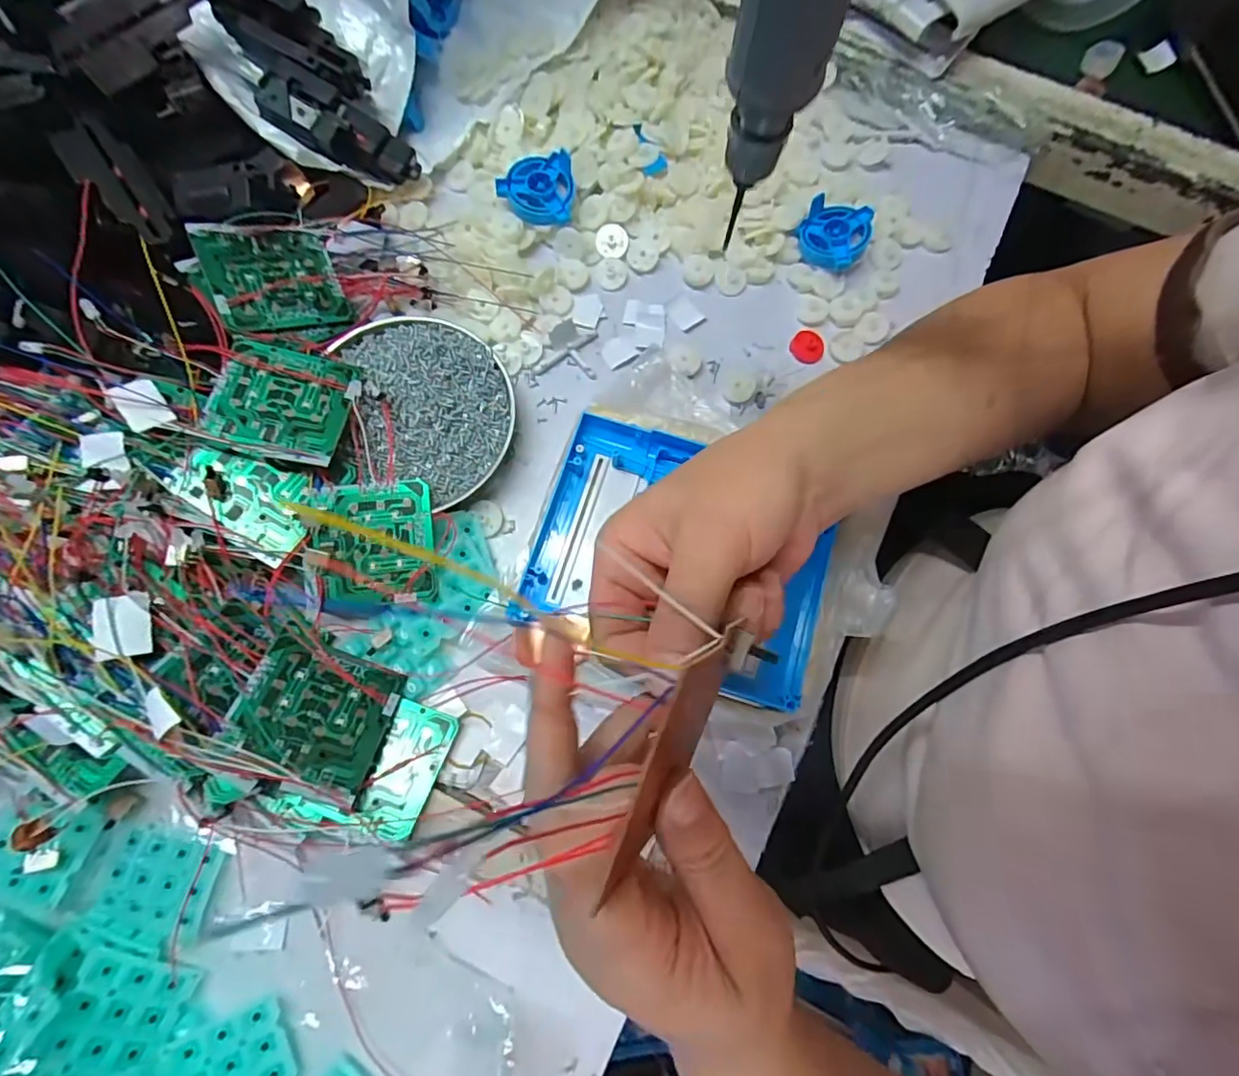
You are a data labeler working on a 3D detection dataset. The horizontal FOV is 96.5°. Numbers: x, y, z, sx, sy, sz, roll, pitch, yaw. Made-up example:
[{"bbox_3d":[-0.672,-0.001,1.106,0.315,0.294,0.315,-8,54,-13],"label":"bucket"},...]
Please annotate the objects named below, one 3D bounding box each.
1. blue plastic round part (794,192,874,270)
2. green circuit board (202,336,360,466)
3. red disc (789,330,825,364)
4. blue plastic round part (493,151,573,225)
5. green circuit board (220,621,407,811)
[{"bbox_3d":[0.157,-0.222,0.403,0.048,0.021,0.051,0,76,-2],"label":"blue plastic round part"},{"bbox_3d":[-0.198,-0.082,0.325,0.070,0.007,0.076,9,66,-12],"label":"green circuit board"},{"bbox_3d":[0.134,-0.136,0.394,0.024,0.007,0.022,0,76,-2],"label":"red disc"},{"bbox_3d":[-0.060,-0.252,0.395,0.052,0.016,0.050,0,76,-2],"label":"blue plastic round part"},{"bbox_3d":[-0.159,0.090,0.294,0.075,0.005,0.065,33,47,-14],"label":"green circuit board"}]

